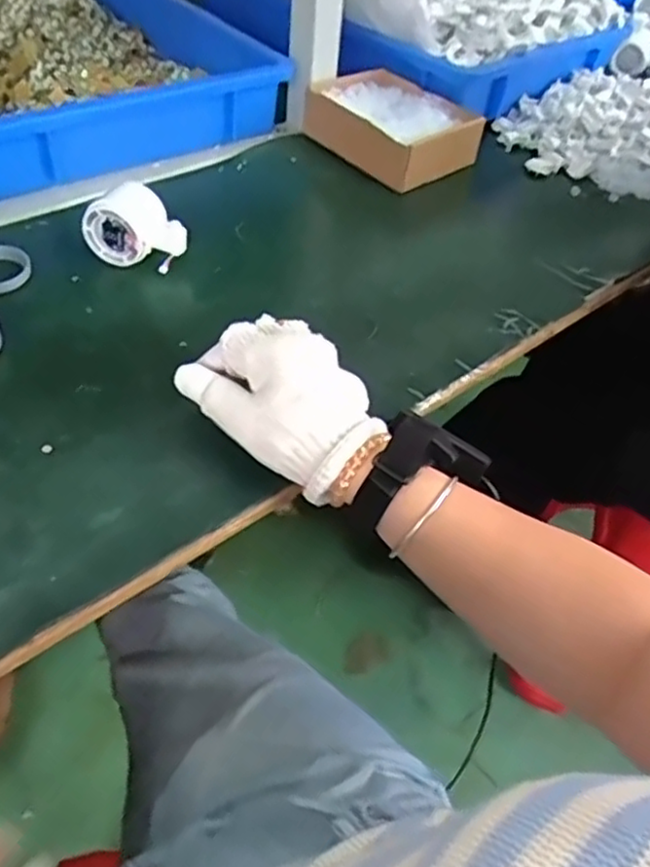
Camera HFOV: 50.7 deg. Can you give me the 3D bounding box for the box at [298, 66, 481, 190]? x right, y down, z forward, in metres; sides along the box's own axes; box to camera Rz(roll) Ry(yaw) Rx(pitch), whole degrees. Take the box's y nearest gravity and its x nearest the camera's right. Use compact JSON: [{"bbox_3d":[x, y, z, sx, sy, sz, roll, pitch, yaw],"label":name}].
[{"bbox_3d":[0.076,-0.353,0.797,0.182,0.060,0.147,37,54,25],"label":"box"}]

